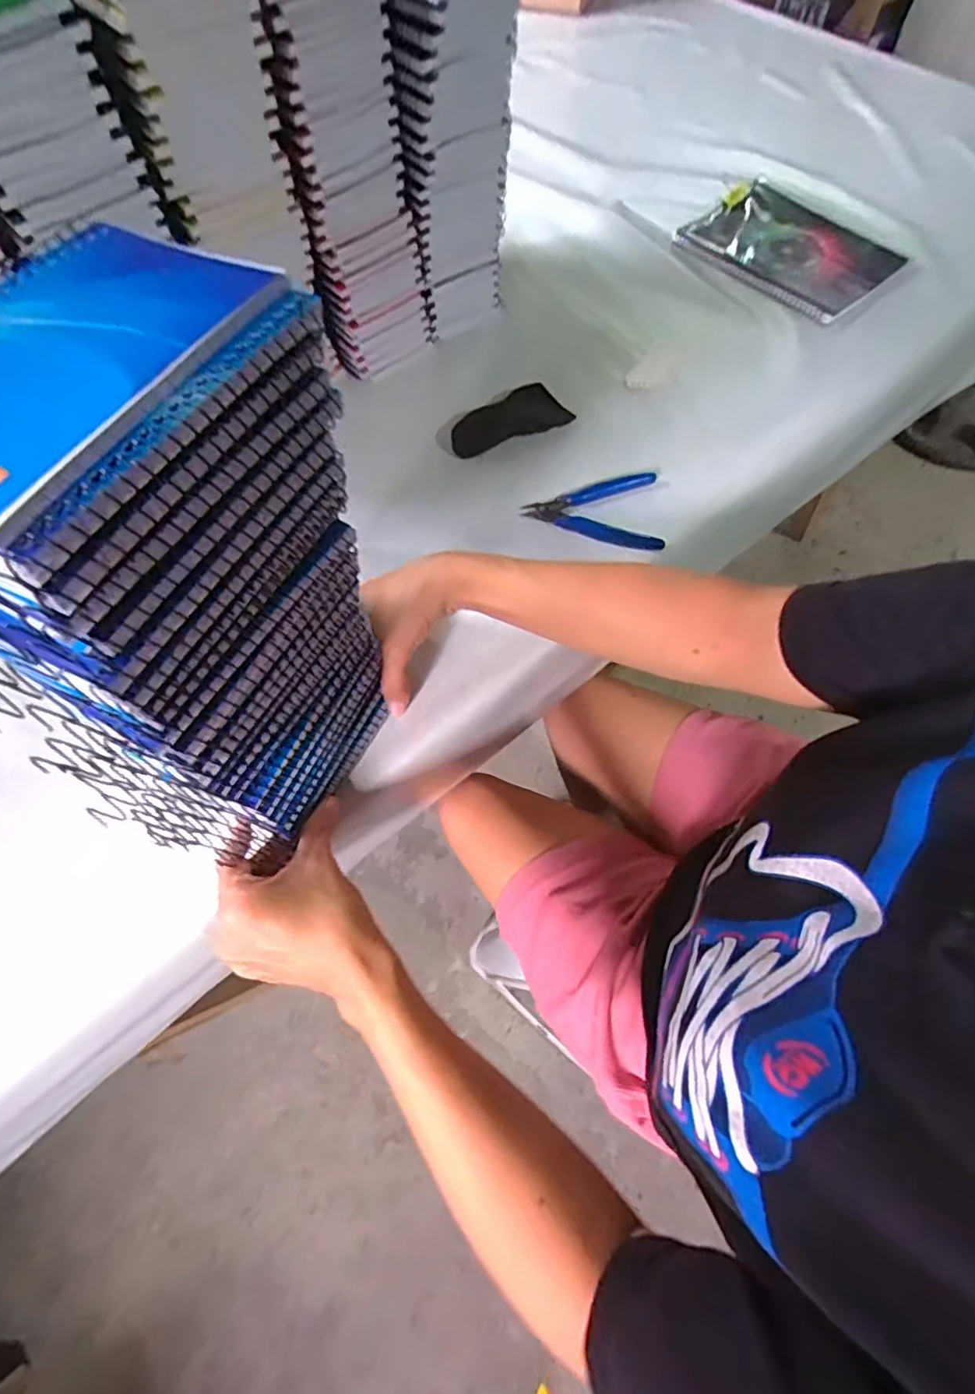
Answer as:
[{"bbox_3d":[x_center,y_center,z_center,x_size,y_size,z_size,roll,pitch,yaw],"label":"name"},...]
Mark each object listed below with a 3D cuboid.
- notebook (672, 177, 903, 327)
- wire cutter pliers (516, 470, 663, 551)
[{"bbox_3d":[0.352,-0.529,0.678,0.182,0.019,0.224,-41,72,-17],"label":"notebook"},{"bbox_3d":[0.096,-0.170,0.510,0.119,0.010,0.076,11,66,5],"label":"wire cutter pliers"}]

